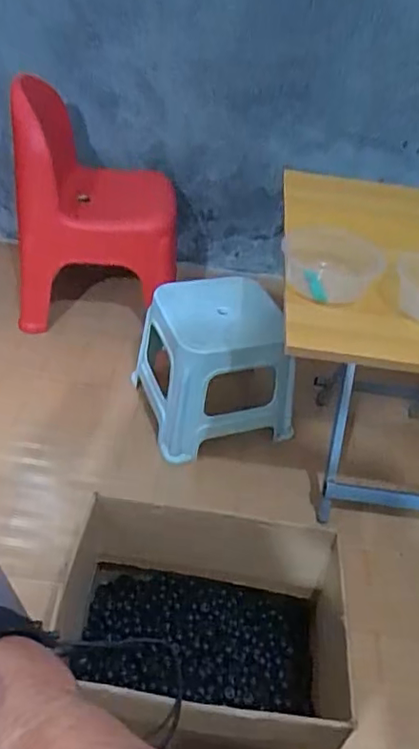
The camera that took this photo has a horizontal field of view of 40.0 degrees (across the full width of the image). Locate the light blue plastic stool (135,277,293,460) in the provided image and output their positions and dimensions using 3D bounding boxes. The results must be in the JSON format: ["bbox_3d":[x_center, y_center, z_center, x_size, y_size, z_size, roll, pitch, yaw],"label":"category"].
[{"bbox_3d":[0.013,-0.014,1.258,0.291,0.296,0.258,-13,43,-24],"label":"light blue plastic stool"}]

